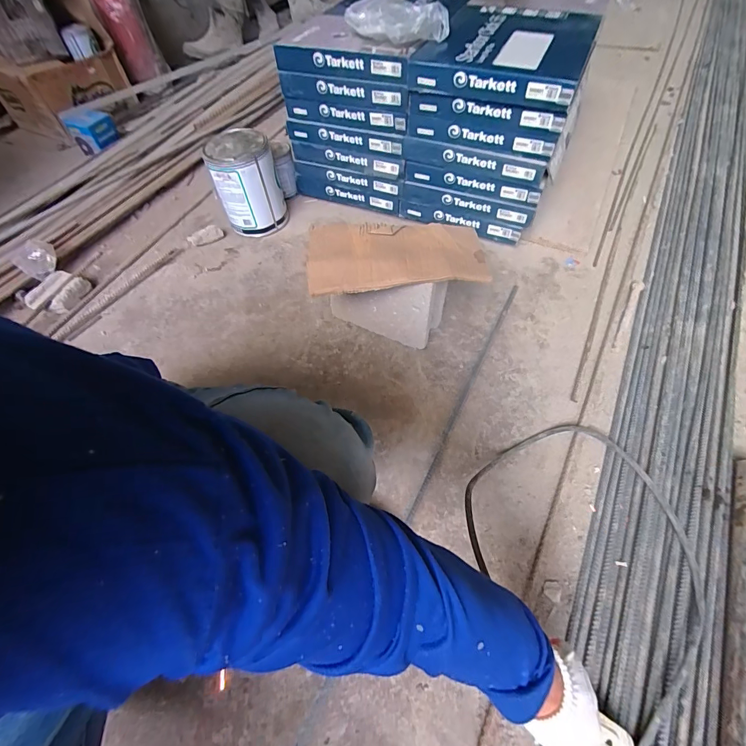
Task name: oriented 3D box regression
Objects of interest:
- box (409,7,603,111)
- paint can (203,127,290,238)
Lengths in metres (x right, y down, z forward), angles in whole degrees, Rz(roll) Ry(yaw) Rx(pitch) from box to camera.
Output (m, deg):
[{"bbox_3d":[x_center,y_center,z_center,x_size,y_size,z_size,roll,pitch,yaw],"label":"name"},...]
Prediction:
[{"bbox_3d":[0.293,-0.701,0.835,0.322,0.057,0.384,19,58,16],"label":"box"},{"bbox_3d":[-0.330,-0.497,1.030,0.161,0.219,0.161,-2,56,3],"label":"paint can"}]

